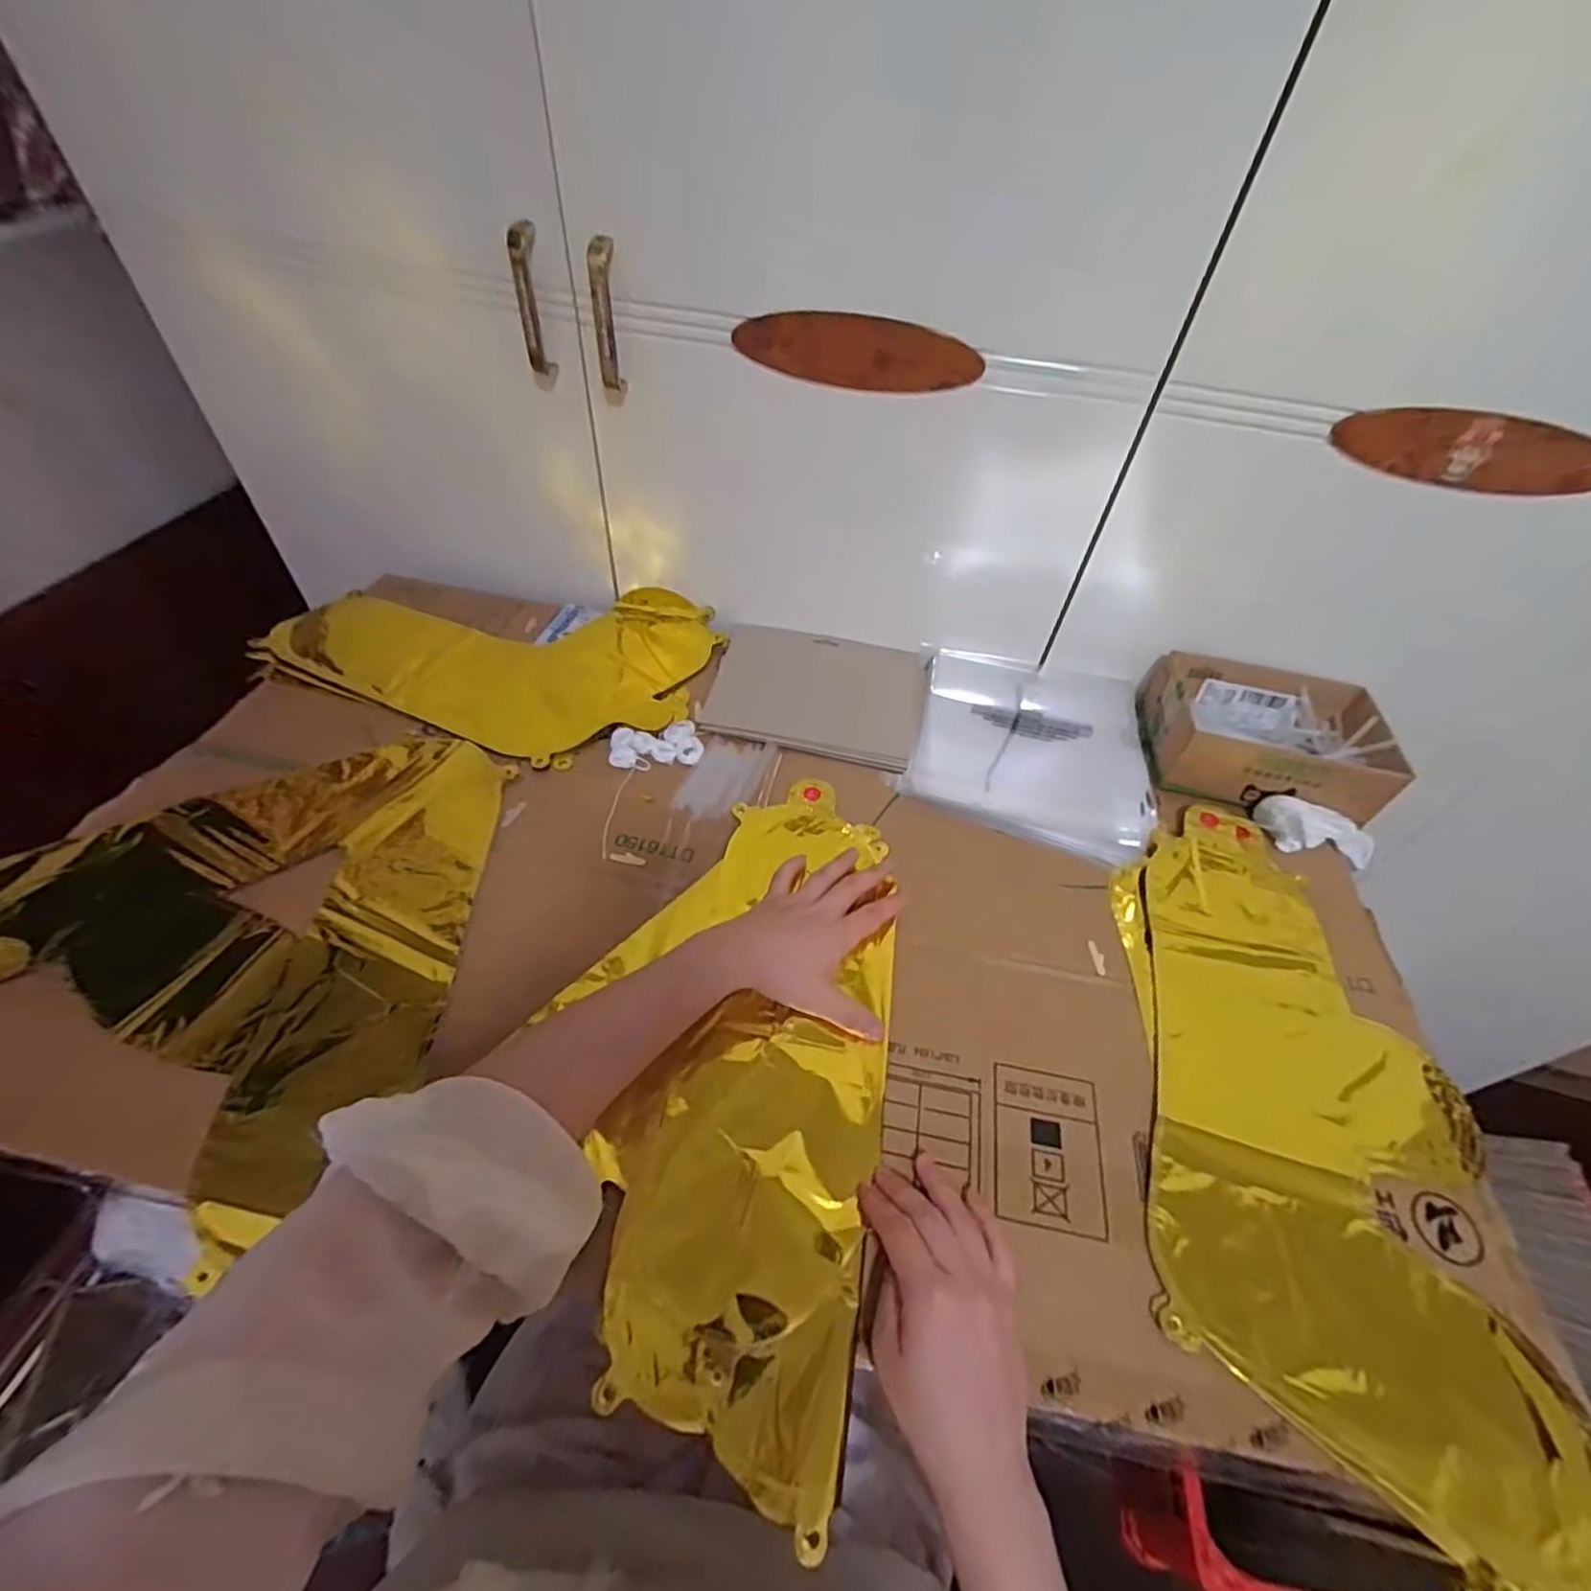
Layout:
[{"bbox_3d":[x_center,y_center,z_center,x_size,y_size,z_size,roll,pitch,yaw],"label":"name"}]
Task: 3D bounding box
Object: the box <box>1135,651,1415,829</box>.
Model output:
[{"bbox_3d":[0.422,-0.058,0.624,0.191,0.057,0.139,17,52,9],"label":"box"}]

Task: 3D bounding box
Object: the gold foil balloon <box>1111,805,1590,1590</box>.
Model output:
[{"bbox_3d":[0.328,0.188,0.446,0.206,0.013,0.422,11,51,4],"label":"gold foil balloon"}]

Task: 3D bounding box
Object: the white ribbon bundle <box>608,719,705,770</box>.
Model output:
[{"bbox_3d":[-0.124,-0.046,0.611,0.078,0.010,0.044,-4,51,-8],"label":"white ribbon bundle"}]

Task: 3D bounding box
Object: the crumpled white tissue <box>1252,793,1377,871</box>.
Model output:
[{"bbox_3d":[0.451,0.031,0.586,0.100,0.034,0.039,18,51,-7],"label":"crumpled white tissue"}]

